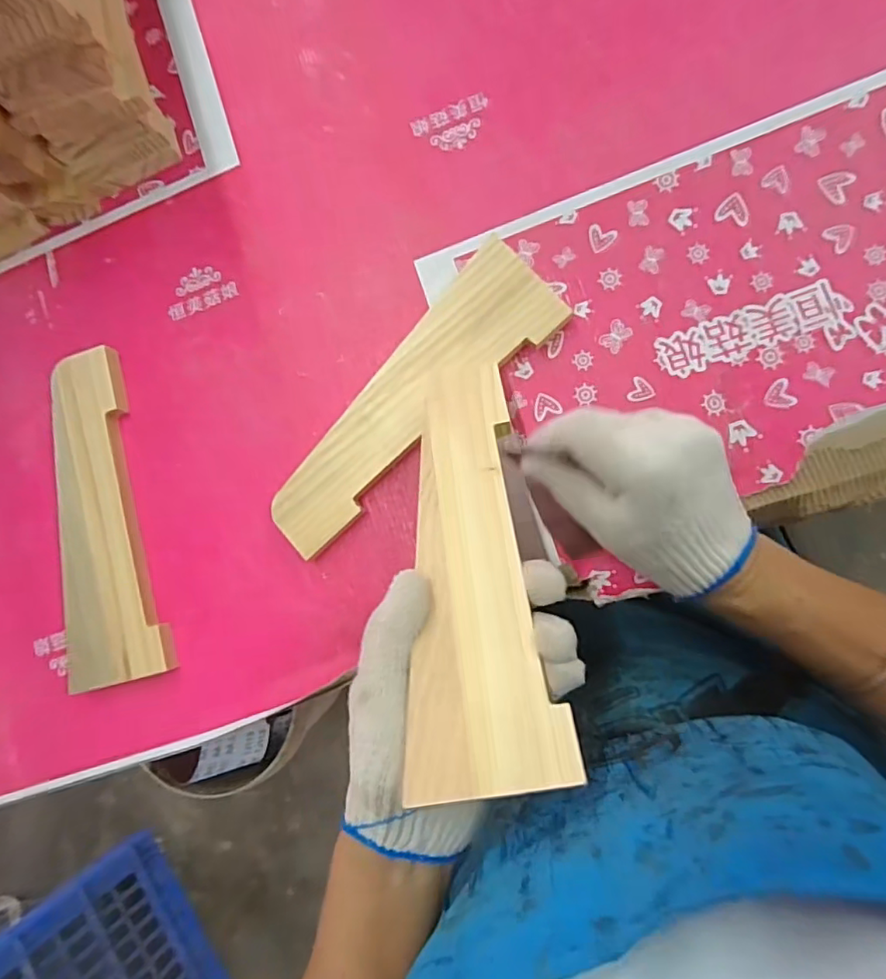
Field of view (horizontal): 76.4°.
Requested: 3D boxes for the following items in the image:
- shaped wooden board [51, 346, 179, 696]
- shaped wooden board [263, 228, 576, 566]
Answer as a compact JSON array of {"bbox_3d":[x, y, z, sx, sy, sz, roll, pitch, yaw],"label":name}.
[{"bbox_3d":[-0.258,0.023,0.421,0.075,0.020,0.239,-13,86,6],"label":"shaped wooden board"},{"bbox_3d":[-0.022,-0.057,0.388,0.069,0.021,0.241,43,93,7],"label":"shaped wooden board"}]

